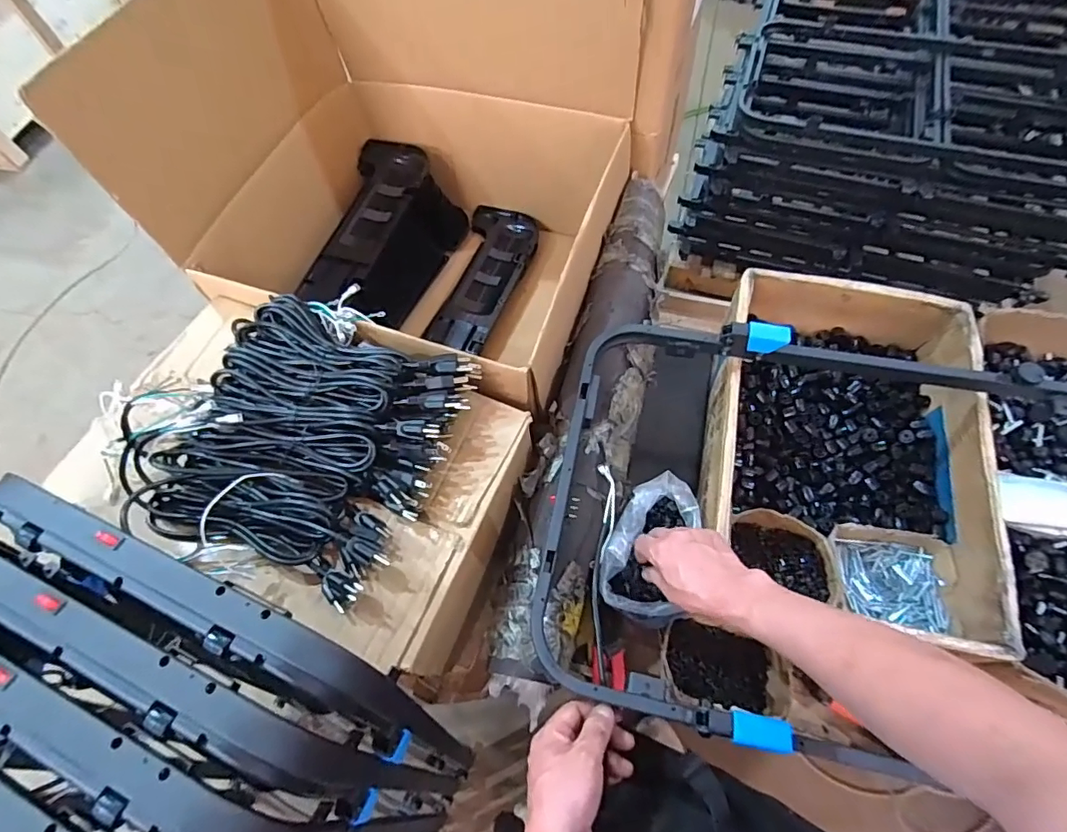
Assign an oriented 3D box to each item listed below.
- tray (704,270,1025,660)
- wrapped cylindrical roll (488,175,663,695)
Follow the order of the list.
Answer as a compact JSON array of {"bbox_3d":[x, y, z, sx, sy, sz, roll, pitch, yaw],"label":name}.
[{"bbox_3d":[0.455,0.038,0.783,0.354,0.142,0.531,13,64,10],"label":"tray"},{"bbox_3d":[0.112,-0.045,0.774,0.135,0.093,0.853,14,65,10],"label":"wrapped cylindrical roll"}]

